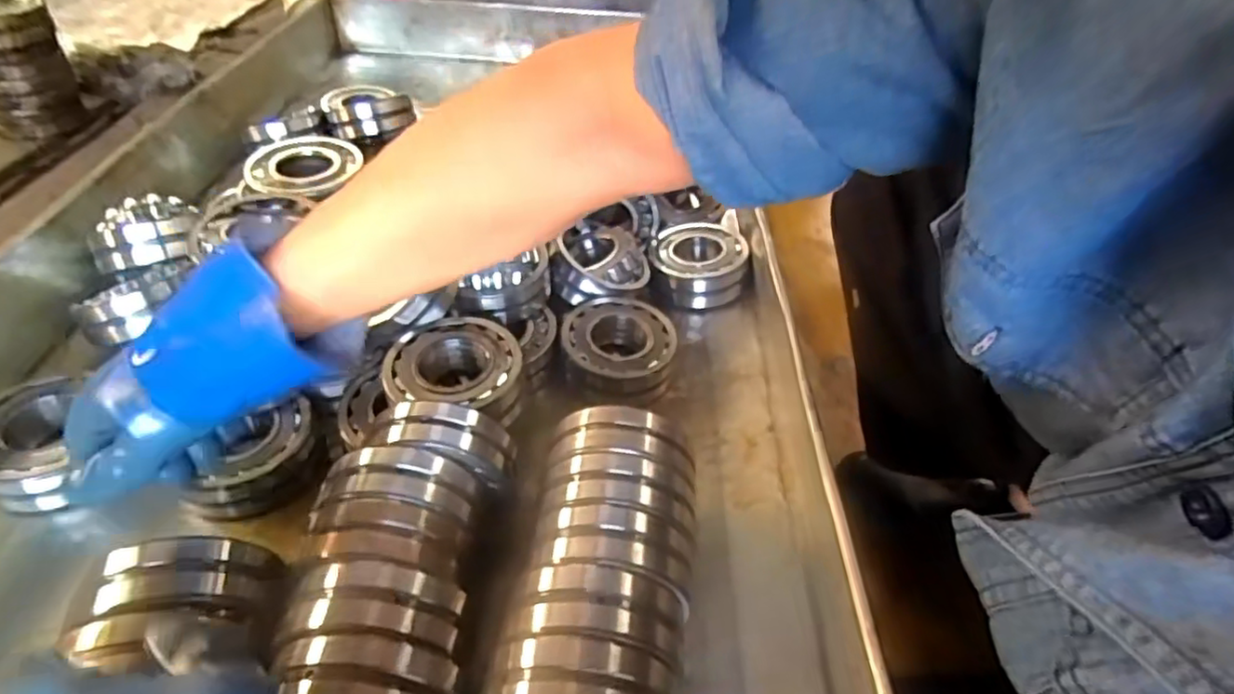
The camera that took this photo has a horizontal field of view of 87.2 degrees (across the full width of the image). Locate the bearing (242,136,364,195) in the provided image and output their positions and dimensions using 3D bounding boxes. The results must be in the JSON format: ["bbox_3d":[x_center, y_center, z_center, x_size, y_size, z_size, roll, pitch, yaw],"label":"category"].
[{"bbox_3d":[-0.343,-0.195,0.688,0.120,0.024,0.108,16,45,12],"label":"bearing"}]

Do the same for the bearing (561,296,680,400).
[{"bbox_3d":[0.002,0.005,0.668,0.110,0.048,0.123,11,44,7],"label":"bearing"}]

